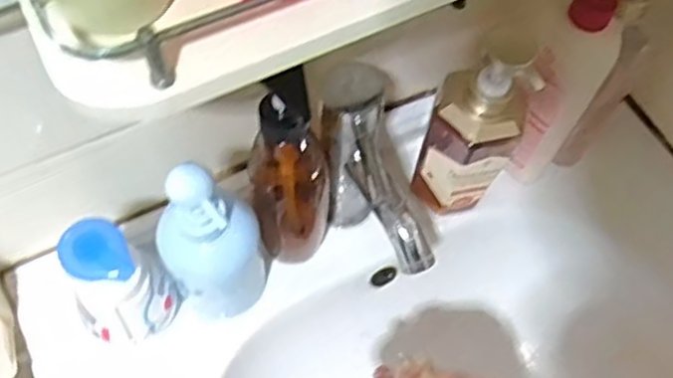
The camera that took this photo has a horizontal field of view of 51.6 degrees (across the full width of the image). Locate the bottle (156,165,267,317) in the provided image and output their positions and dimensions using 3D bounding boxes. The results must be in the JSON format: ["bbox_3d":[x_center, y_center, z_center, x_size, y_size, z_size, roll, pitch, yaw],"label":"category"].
[{"bbox_3d":[-0.093,0.048,0.536,0.077,0.220,0.064,-23,64,-13],"label":"bottle"}]

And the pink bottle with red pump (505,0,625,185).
[{"bbox_3d":[0.183,-0.089,0.579,0.069,0.248,0.055,19,62,10],"label":"pink bottle with red pump"}]

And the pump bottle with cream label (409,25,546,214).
[{"bbox_3d":[0.111,-0.049,0.574,0.072,0.192,0.060,16,62,8],"label":"pump bottle with cream label"}]

